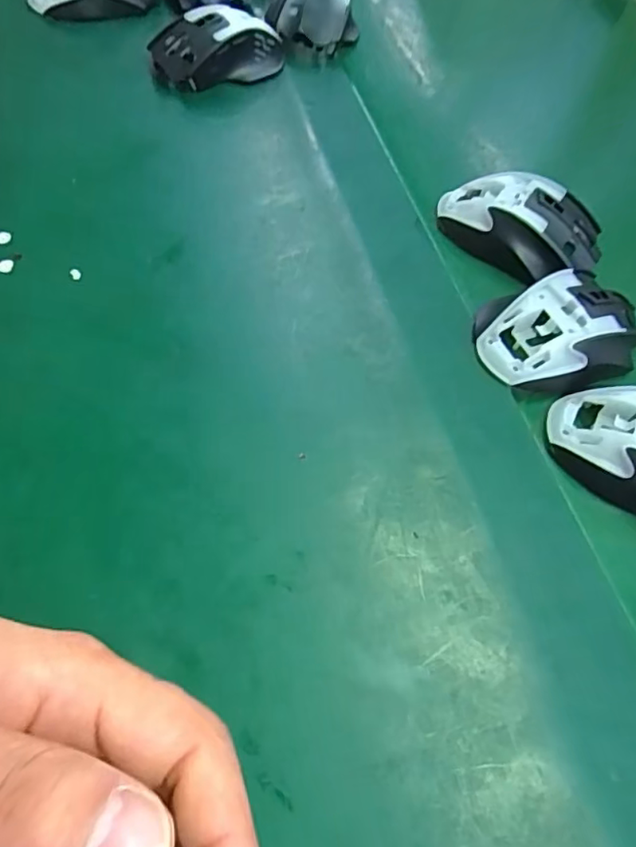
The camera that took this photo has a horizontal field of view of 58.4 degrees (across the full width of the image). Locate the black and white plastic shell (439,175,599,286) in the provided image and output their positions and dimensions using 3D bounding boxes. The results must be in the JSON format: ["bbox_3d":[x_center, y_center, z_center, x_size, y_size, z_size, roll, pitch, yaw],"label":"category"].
[{"bbox_3d":[0.140,-0.141,0.397,0.110,0.033,0.065,22,61,9],"label":"black and white plastic shell"}]

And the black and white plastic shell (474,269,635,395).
[{"bbox_3d":[0.151,-0.057,0.345,0.102,0.033,0.067,-9,61,-9],"label":"black and white plastic shell"}]

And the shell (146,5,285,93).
[{"bbox_3d":[-0.084,-0.316,0.478,0.109,0.041,0.061,-17,62,-13],"label":"shell"}]

